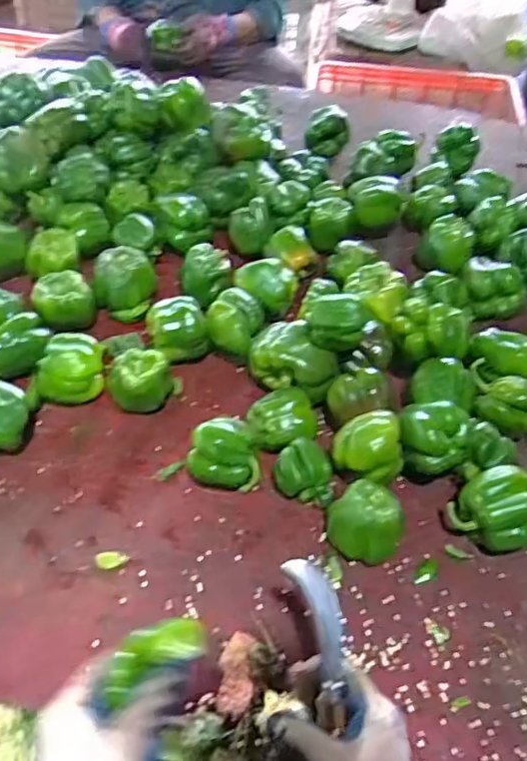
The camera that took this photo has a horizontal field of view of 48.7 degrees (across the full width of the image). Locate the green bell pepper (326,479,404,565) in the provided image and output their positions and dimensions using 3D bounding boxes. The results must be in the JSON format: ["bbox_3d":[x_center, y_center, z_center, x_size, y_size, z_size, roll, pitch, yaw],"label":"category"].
[{"bbox_3d":[0.104,0.147,0.598,0.071,0.065,0.074,3,50,-3],"label":"green bell pepper"}]

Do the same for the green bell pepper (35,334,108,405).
[{"bbox_3d":[-0.227,-0.017,0.688,0.076,0.061,0.067,-8,51,-12],"label":"green bell pepper"}]

